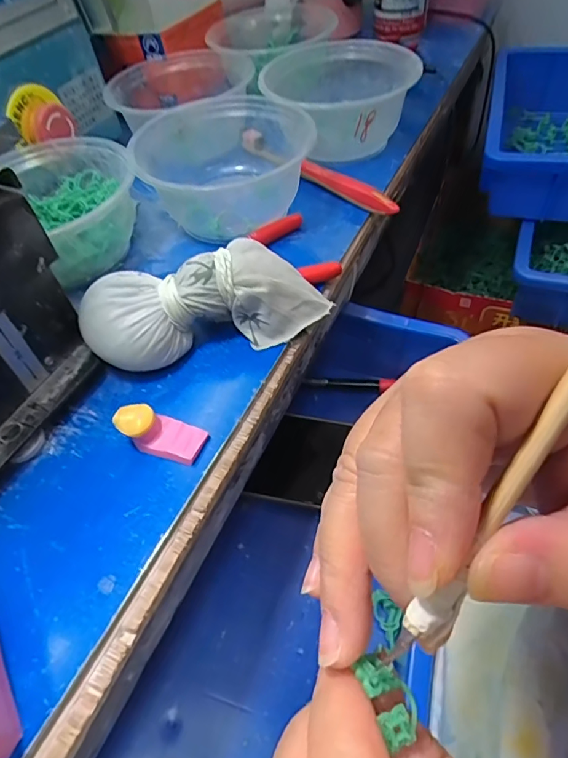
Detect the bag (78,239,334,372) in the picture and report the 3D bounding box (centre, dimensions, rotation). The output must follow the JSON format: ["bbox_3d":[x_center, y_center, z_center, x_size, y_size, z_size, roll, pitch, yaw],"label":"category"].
[{"bbox_3d":[-0.046,-0.045,0.290,0.144,0.047,0.051,-17,52,-7],"label":"bag"}]

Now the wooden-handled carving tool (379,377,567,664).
[{"bbox_3d":[0.051,0.013,0.096,0.004,0.004,0.115,34,100,28],"label":"wooden-handled carving tool"}]

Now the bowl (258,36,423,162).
[{"bbox_3d":[0.048,-0.254,0.436,0.126,0.061,0.140,1,52,7],"label":"bowl"}]

